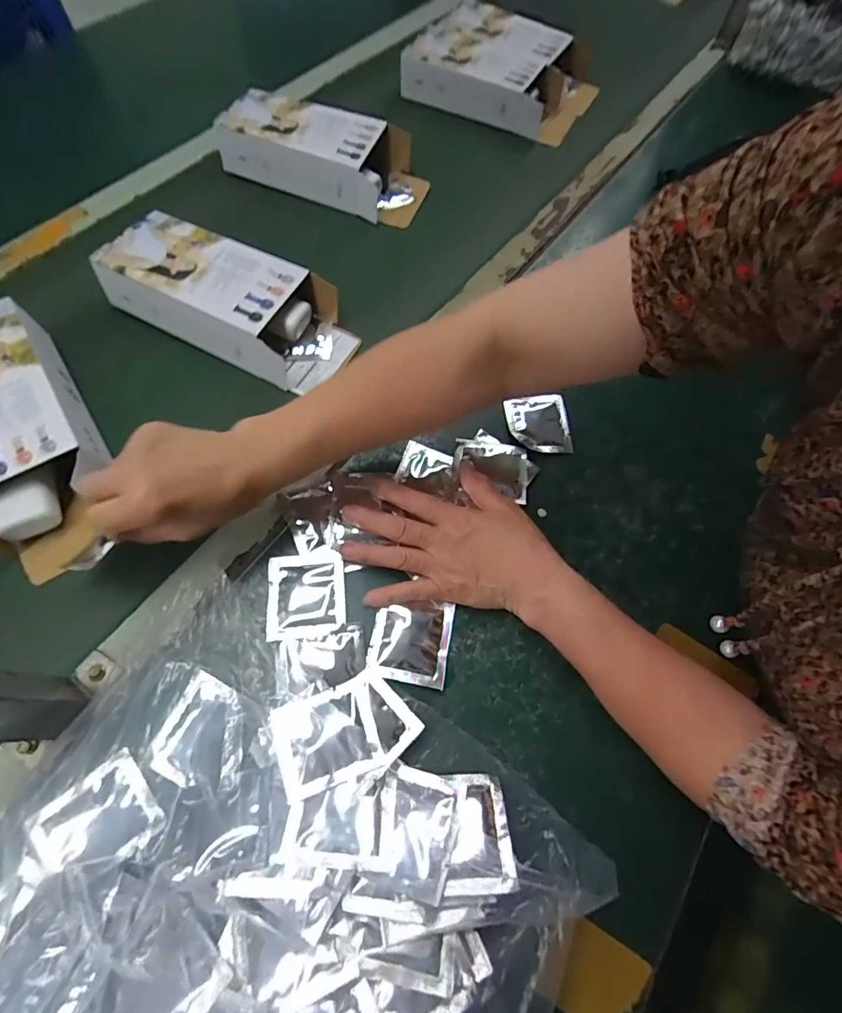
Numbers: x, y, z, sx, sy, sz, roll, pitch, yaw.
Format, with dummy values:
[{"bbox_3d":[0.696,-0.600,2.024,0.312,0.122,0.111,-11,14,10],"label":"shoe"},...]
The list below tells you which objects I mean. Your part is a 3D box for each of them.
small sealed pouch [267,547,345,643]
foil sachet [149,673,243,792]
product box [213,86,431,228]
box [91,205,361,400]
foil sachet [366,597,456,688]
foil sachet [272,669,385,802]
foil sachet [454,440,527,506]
[{"bbox_3d":[-0.097,0.072,0.392,0.062,0.004,0.072,-7,67,-7],"label":"small sealed pouch"},{"bbox_3d":[-0.156,0.167,0.342,0.063,0.006,0.069,24,67,7],"label":"foil sachet"},{"bbox_3d":[-0.126,-0.464,0.619,0.255,0.070,0.110,17,66,4],"label":"product box"},{"bbox_3d":[-0.199,-0.217,0.494,0.256,0.066,0.116,22,66,6],"label":"box"},{"bbox_3d":[-0.008,0.108,0.381,0.063,0.006,0.067,13,59,0],"label":"foil sachet"},{"bbox_3d":[-0.068,0.166,0.340,0.071,0.012,0.060,-18,68,-11],"label":"foil sachet"},{"bbox_3d":[0.067,-0.034,0.452,0.070,0.011,0.058,8,66,2],"label":"foil sachet"}]

